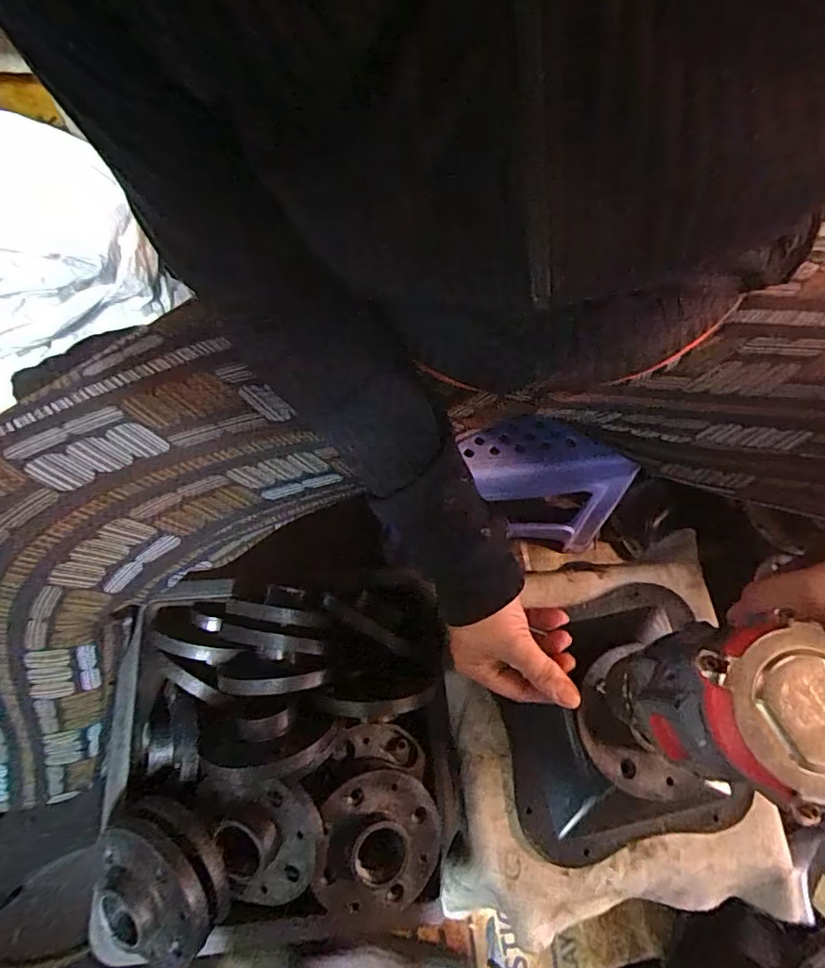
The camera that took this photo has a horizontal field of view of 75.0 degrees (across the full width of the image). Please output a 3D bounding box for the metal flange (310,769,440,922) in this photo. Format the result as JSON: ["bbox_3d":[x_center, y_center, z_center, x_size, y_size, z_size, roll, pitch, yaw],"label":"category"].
[{"bbox_3d":[-0.023,0.260,0.387,0.092,0.032,0.093,14,74,-15],"label":"metal flange"}]

